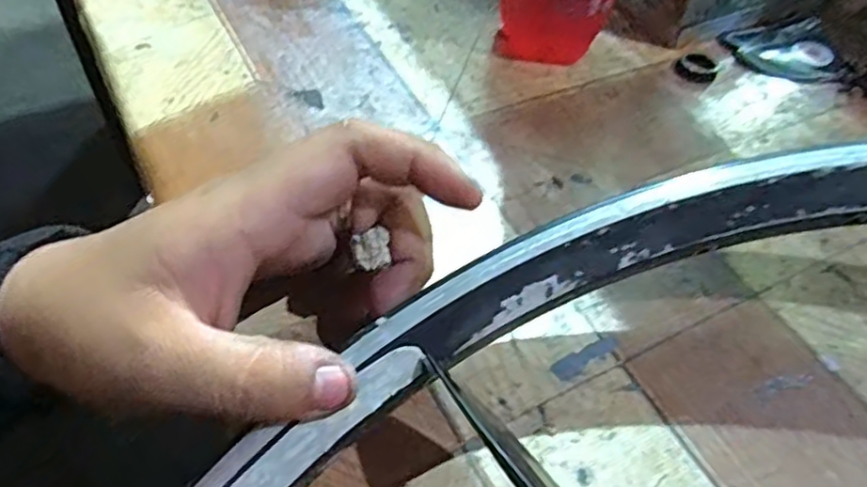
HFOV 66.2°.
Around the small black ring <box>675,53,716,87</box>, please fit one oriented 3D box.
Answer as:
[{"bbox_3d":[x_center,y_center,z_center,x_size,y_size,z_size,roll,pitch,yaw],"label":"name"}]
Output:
[{"bbox_3d":[0.135,-0.090,0.341,0.019,0.004,0.020,18,51,11],"label":"small black ring"}]

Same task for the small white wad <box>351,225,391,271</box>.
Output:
[{"bbox_3d":[-0.019,0.001,0.206,0.011,0.008,0.010,-13,54,-11],"label":"small white wad"}]

